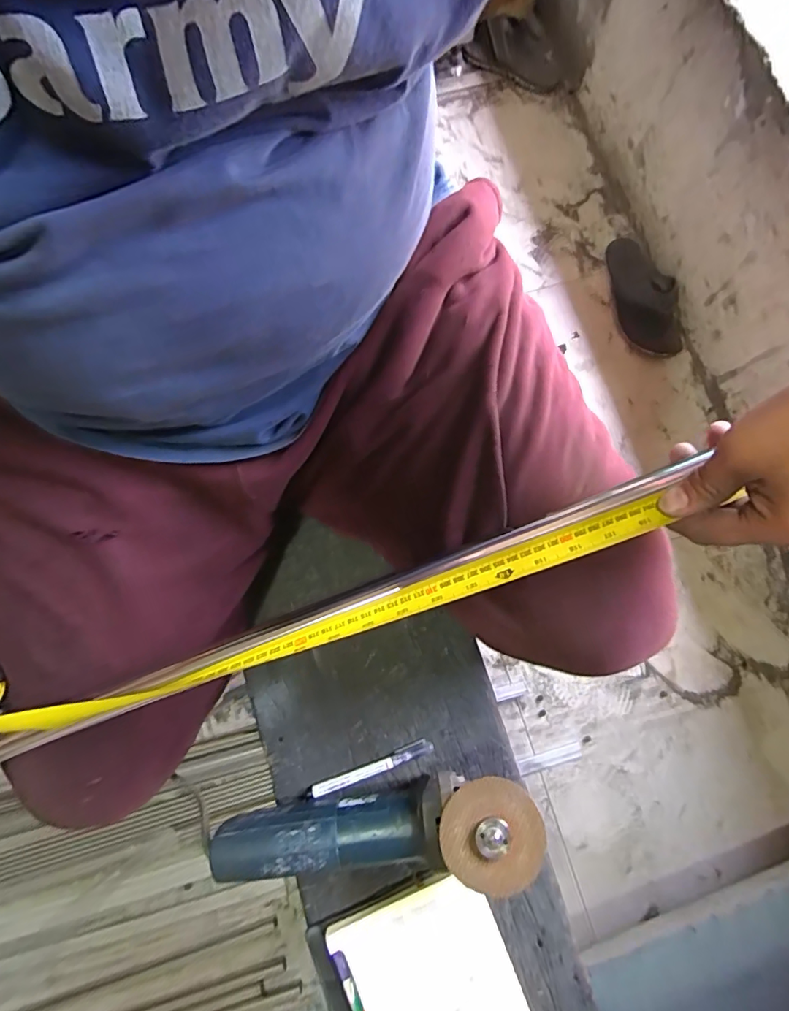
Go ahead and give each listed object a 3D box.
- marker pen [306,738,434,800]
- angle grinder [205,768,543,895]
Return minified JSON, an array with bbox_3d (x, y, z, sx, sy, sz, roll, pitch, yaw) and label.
[{"bbox_3d":[-0.025,0.273,0.503,0.134,0.010,0.015,-20,79,-6],"label":"marker pen"},{"bbox_3d":[-0.020,0.292,0.446,0.284,0.084,0.083,-1,78,-2],"label":"angle grinder"}]

